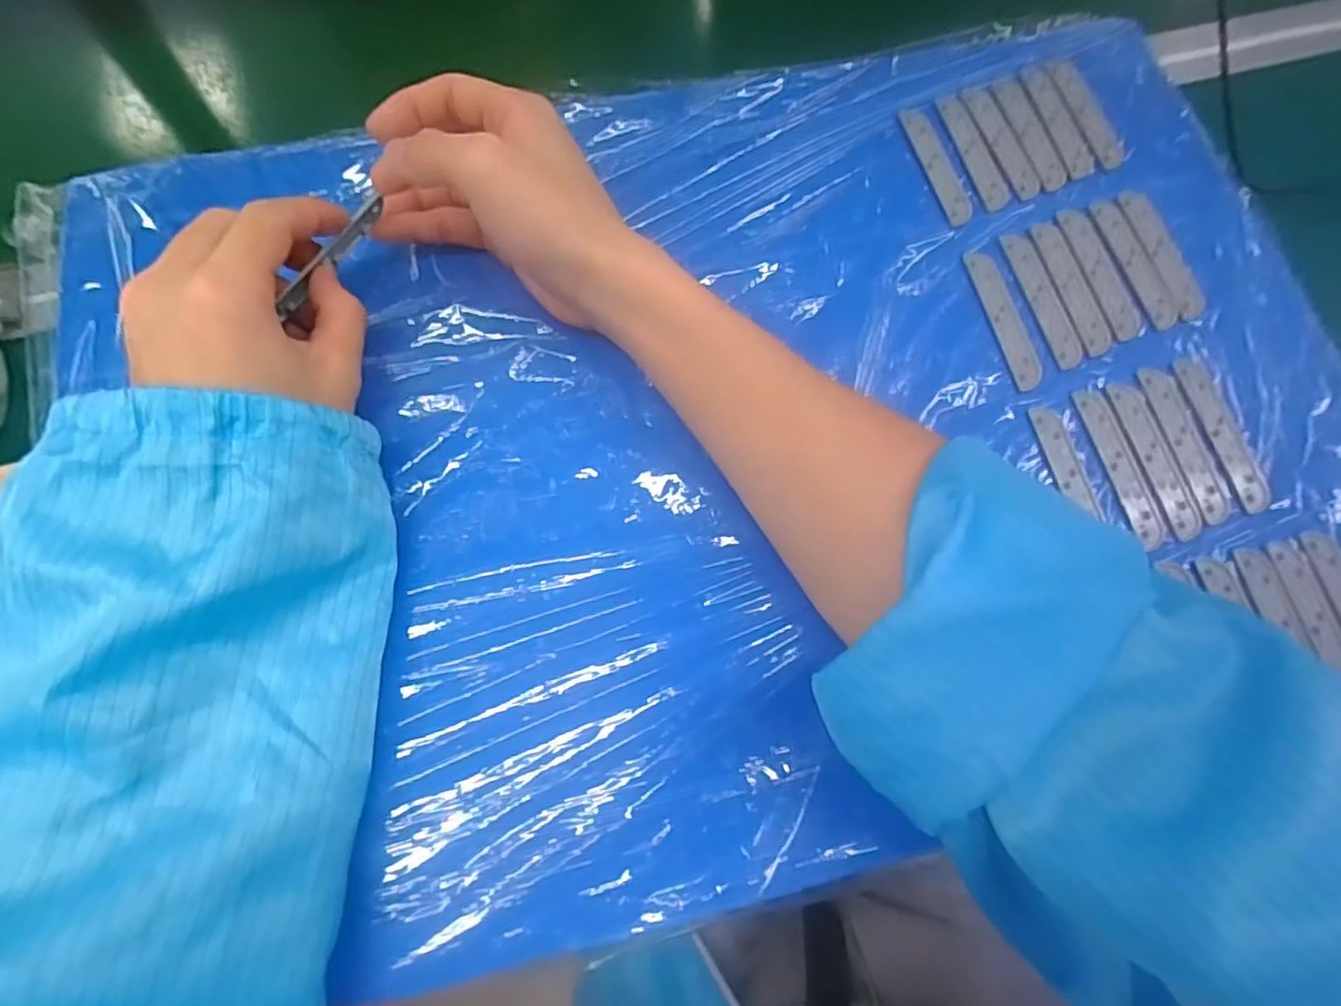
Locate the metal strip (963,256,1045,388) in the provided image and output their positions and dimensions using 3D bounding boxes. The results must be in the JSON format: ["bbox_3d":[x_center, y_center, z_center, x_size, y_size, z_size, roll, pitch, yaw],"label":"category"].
[{"bbox_3d":[0.167,-0.093,0.324,0.016,0.004,0.079,-11,73,-6],"label":"metal strip"}]

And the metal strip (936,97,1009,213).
[{"bbox_3d":[0.167,-0.194,0.359,0.017,0.004,0.080,-12,73,-6],"label":"metal strip"}]

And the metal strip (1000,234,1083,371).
[{"bbox_3d":[0.188,-0.103,0.330,0.015,0.004,0.079,-13,73,-6],"label":"metal strip"}]

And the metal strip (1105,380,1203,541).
[{"bbox_3d":[0.225,-0.022,0.304,0.015,0.004,0.078,-13,73,-6],"label":"metal strip"}]

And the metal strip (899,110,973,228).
[{"bbox_3d":[0.144,-0.182,0.352,0.016,0.004,0.080,-12,73,-6],"label":"metal strip"}]

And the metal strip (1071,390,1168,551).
[{"bbox_3d":[0.209,-0.018,0.304,0.015,0.004,0.077,-13,73,-6],"label":"metal strip"}]

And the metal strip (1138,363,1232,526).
[{"bbox_3d":[0.243,-0.029,0.306,0.018,0.004,0.079,-11,73,-6],"label":"metal strip"}]

